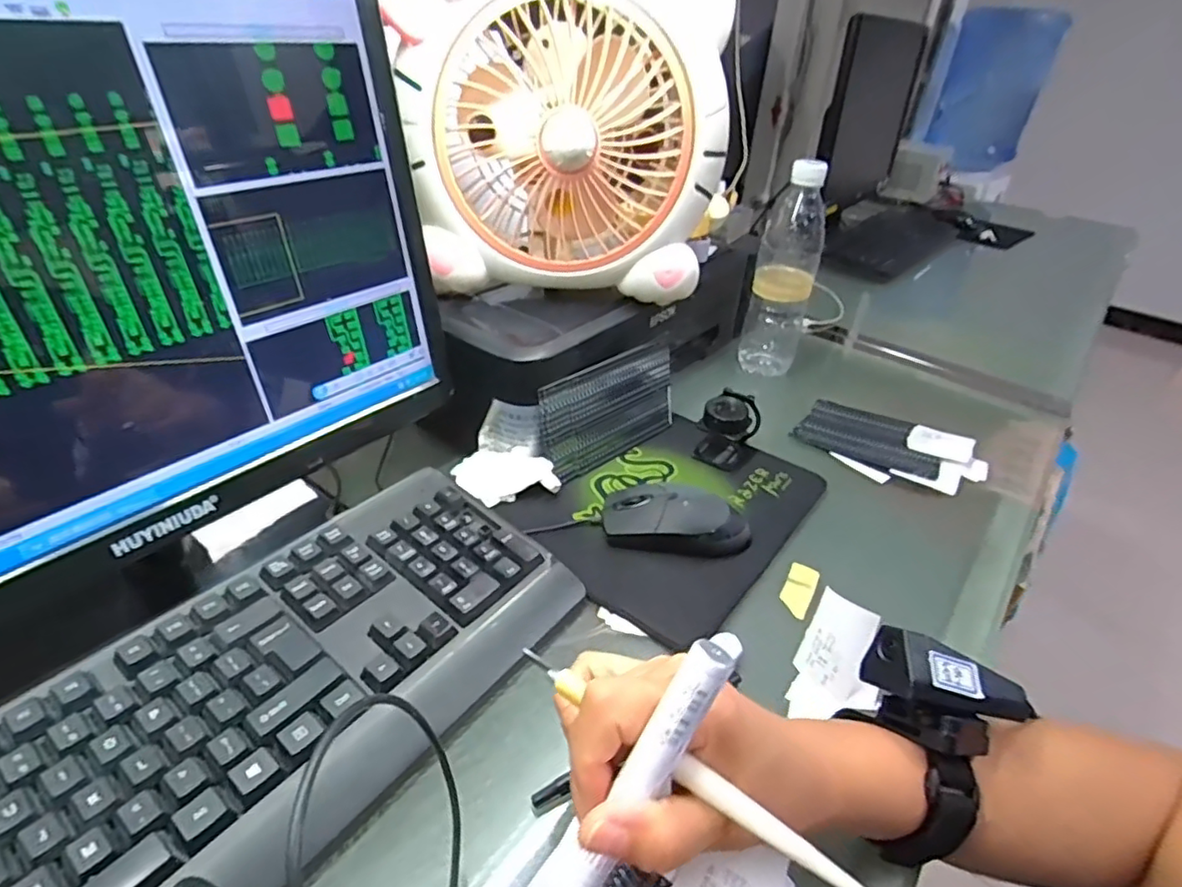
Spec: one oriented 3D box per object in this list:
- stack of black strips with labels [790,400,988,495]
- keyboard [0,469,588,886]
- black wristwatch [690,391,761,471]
[{"bbox_3d":[0.294,-0.001,0.607,0.164,0.024,0.101,28,41,30],"label":"stack of black strips with labels"},{"bbox_3d":[-0.193,0.154,0.303,0.156,0.043,0.429,26,40,28],"label":"keyboard"},{"bbox_3d":[0.130,-0.015,0.576,0.049,0.058,0.059,20,37,21],"label":"black wristwatch"}]

